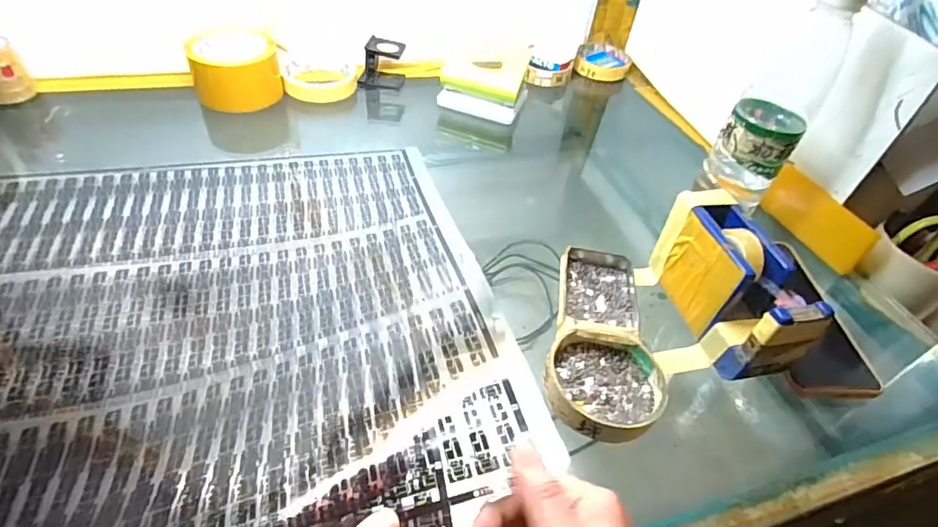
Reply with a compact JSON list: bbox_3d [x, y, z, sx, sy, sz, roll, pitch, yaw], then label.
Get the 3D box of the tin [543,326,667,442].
[{"bbox_3d":[0.095,0.085,0.359,0.084,0.021,0.078,4,45,-4],"label":"tin"}]

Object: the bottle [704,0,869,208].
[{"bbox_3d":[0.281,-0.150,0.460,0.066,0.190,0.076,30,47,19],"label":"bottle"}]

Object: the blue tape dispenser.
[{"bbox_3d":[0.204,0.016,0.400,0.047,0.077,0.136,-6,47,-12],"label":"blue tape dispenser"}]

